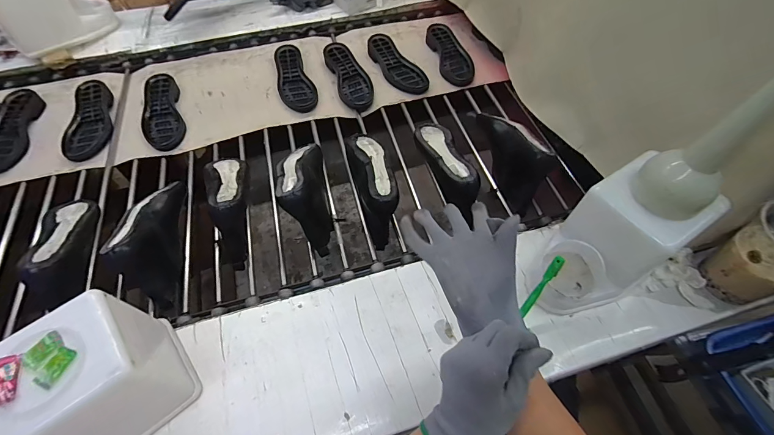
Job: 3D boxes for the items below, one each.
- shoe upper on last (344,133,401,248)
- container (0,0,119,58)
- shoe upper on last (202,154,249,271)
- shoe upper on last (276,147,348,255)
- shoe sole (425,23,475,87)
[{"bbox_3d":[-0.026,-0.078,0.732,0.082,0.116,0.254,-17,59,-5],"label":"shoe upper on last"},{"bbox_3d":[-0.867,-0.546,0.917,0.250,0.173,0.121,-41,64,-18],"label":"container"},{"bbox_3d":[-0.297,-0.036,0.668,0.086,0.105,0.239,-22,60,-8],"label":"shoe upper on last"},{"bbox_3d":[-0.155,-0.057,0.680,0.094,0.109,0.246,-19,59,-6],"label":"shoe upper on last"},{"bbox_3d":[0.171,-0.459,0.987,0.083,0.029,0.231,-17,67,-9],"label":"shoe sole"}]

